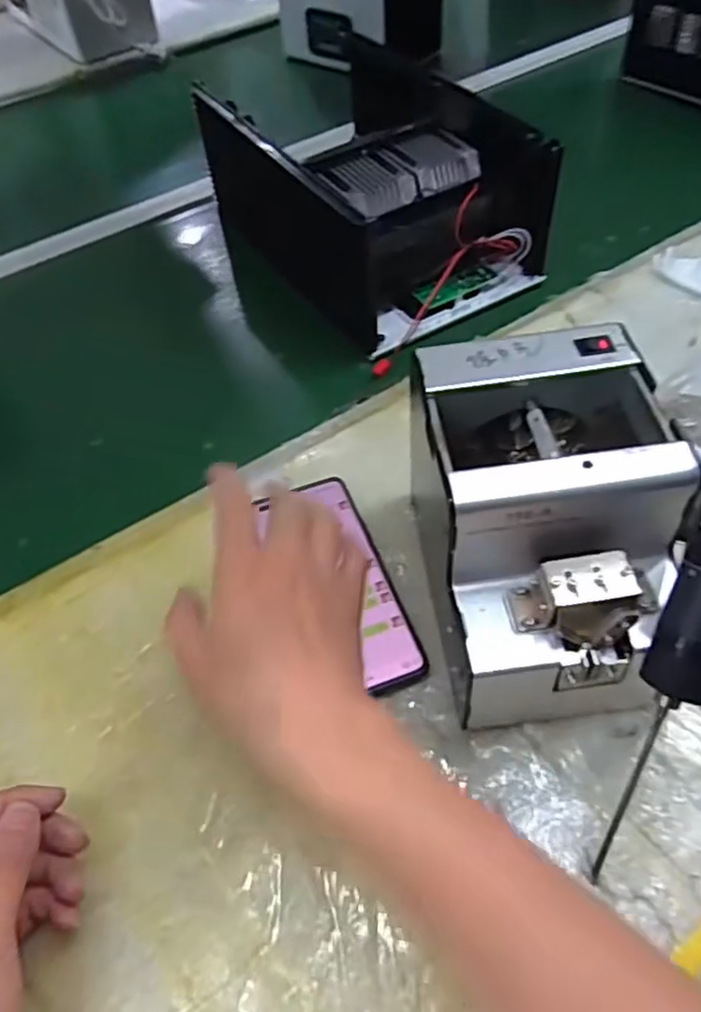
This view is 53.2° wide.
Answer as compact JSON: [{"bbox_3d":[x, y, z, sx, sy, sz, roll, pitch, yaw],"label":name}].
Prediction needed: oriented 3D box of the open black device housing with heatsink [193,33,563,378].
[{"bbox_3d":[0.019,-0.320,0.687,0.234,0.114,0.326,-32,56,-19],"label":"open black device housing with heatsink"}]

